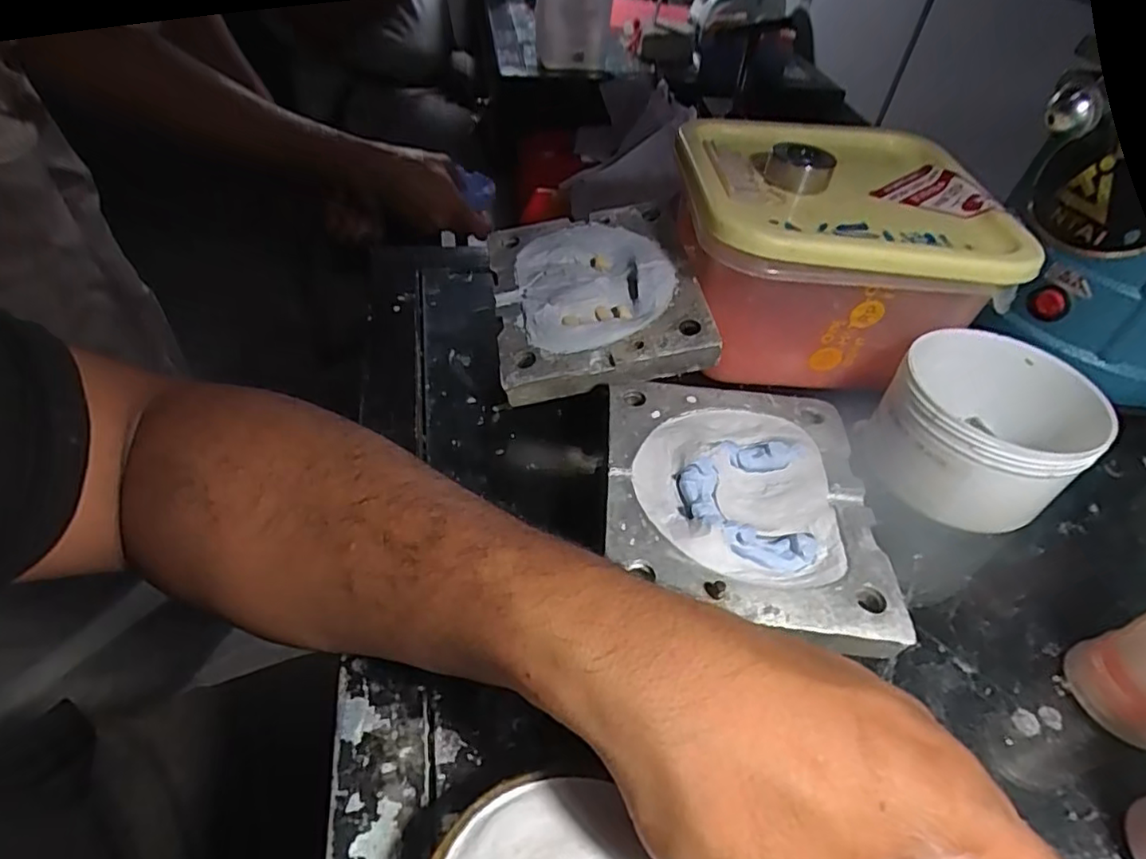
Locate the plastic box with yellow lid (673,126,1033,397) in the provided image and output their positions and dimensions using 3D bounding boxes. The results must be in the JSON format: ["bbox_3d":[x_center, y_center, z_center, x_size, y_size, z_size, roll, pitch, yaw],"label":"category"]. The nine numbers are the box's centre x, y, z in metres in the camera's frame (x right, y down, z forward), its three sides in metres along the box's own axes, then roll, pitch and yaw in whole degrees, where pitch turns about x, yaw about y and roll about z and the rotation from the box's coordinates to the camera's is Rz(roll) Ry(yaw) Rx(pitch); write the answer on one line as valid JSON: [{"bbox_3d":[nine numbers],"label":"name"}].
[{"bbox_3d":[0.145,-0.110,0.379,0.173,0.096,0.169,1,46,-6],"label":"plastic box with yellow lid"}]

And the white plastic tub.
[{"bbox_3d":[0.207,-0.002,0.317,0.087,0.067,0.094,4,46,-4],"label":"white plastic tub"}]

